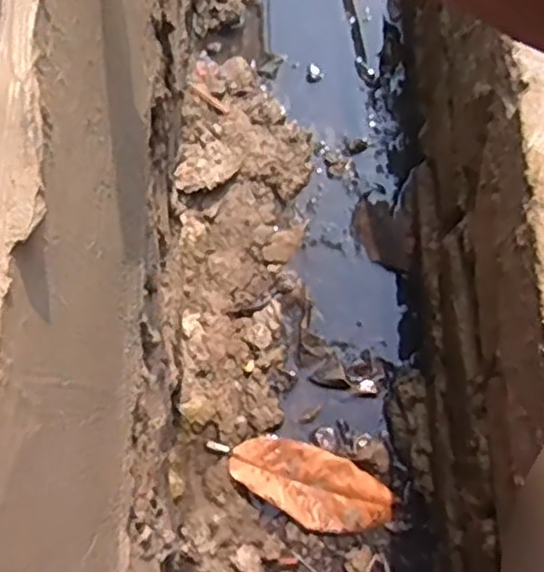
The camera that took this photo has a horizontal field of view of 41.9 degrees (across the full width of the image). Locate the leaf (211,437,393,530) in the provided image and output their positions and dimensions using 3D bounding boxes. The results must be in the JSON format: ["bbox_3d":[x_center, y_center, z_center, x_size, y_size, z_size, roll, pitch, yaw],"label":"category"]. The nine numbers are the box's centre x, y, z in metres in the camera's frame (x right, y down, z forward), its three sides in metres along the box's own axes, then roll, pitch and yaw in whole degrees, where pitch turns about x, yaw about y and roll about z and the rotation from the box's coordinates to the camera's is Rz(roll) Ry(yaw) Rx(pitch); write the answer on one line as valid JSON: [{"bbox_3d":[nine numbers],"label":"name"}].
[{"bbox_3d":[0.041,0.249,0.910,0.225,0.017,0.093,26,75,8],"label":"leaf"}]

